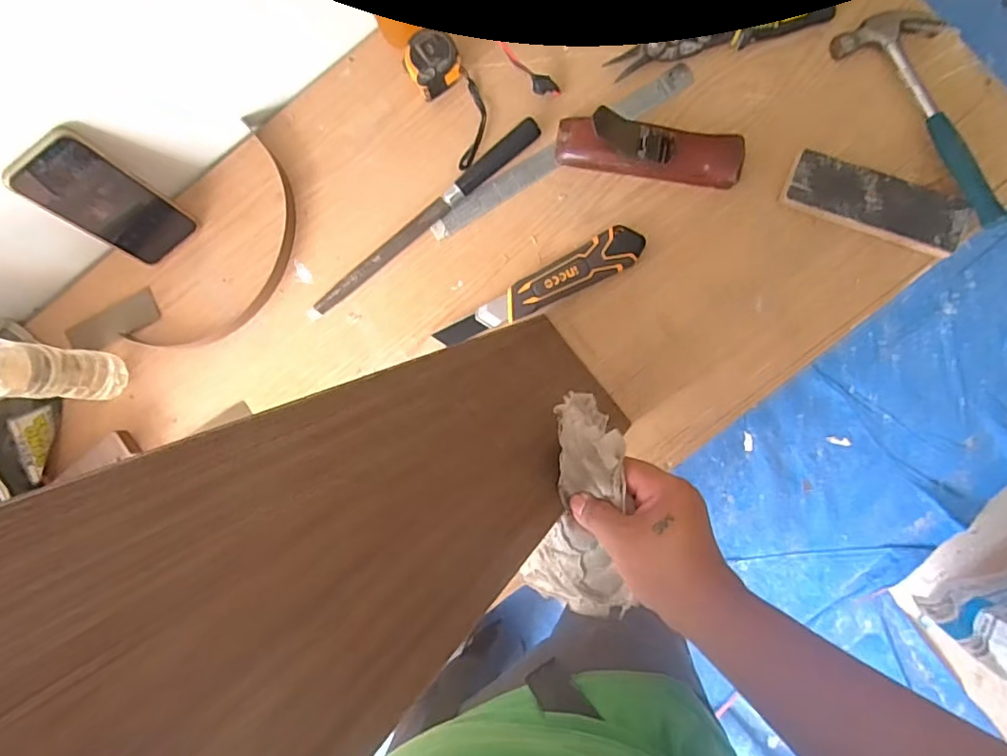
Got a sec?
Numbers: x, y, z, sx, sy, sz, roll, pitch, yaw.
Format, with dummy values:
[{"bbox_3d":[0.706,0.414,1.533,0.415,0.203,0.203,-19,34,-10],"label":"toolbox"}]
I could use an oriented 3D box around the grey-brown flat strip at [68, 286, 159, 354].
[{"bbox_3d":[-0.465,-0.062,0.676,0.117,0.009,0.046,-26,84,6],"label":"grey-brown flat strip"}]

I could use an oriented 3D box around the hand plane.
[{"bbox_3d":[0.153,-0.245,0.599,0.193,0.061,0.052,12,88,6],"label":"hand plane"}]

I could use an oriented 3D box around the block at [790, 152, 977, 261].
[{"bbox_3d":[0.390,-0.182,0.592,0.176,0.023,0.062,25,89,6],"label":"block"}]

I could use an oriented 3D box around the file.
[{"bbox_3d":[-0.090,-0.181,0.638,0.317,0.021,0.024,-38,84,2],"label":"file"}]

